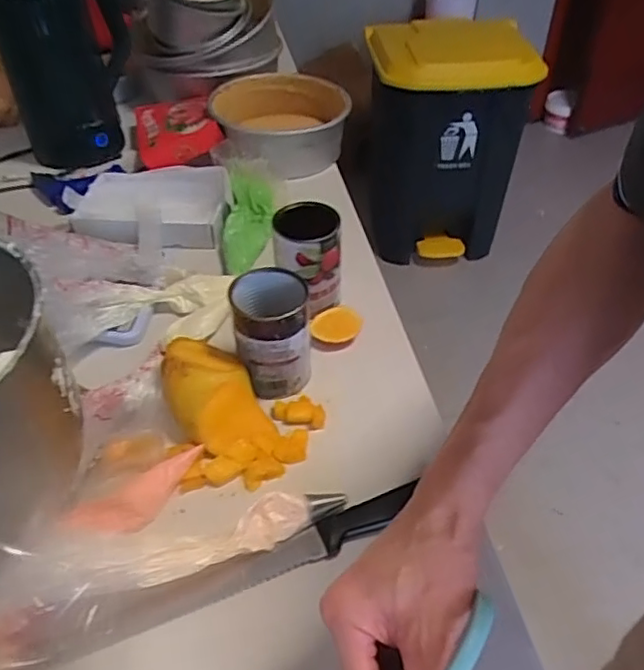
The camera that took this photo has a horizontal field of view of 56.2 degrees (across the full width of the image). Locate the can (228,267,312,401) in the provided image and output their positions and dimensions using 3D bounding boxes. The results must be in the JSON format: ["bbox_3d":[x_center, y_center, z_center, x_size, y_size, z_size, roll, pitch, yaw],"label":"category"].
[{"bbox_3d":[-0.048,-0.004,0.585,0.071,0.107,0.068,0,44,0],"label":"can"}]

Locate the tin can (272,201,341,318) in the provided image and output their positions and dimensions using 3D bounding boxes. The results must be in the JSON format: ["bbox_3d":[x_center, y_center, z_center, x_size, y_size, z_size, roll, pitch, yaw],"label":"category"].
[{"bbox_3d":[-0.020,-0.091,0.666,0.070,0.104,0.071,0,44,0],"label":"tin can"}]

